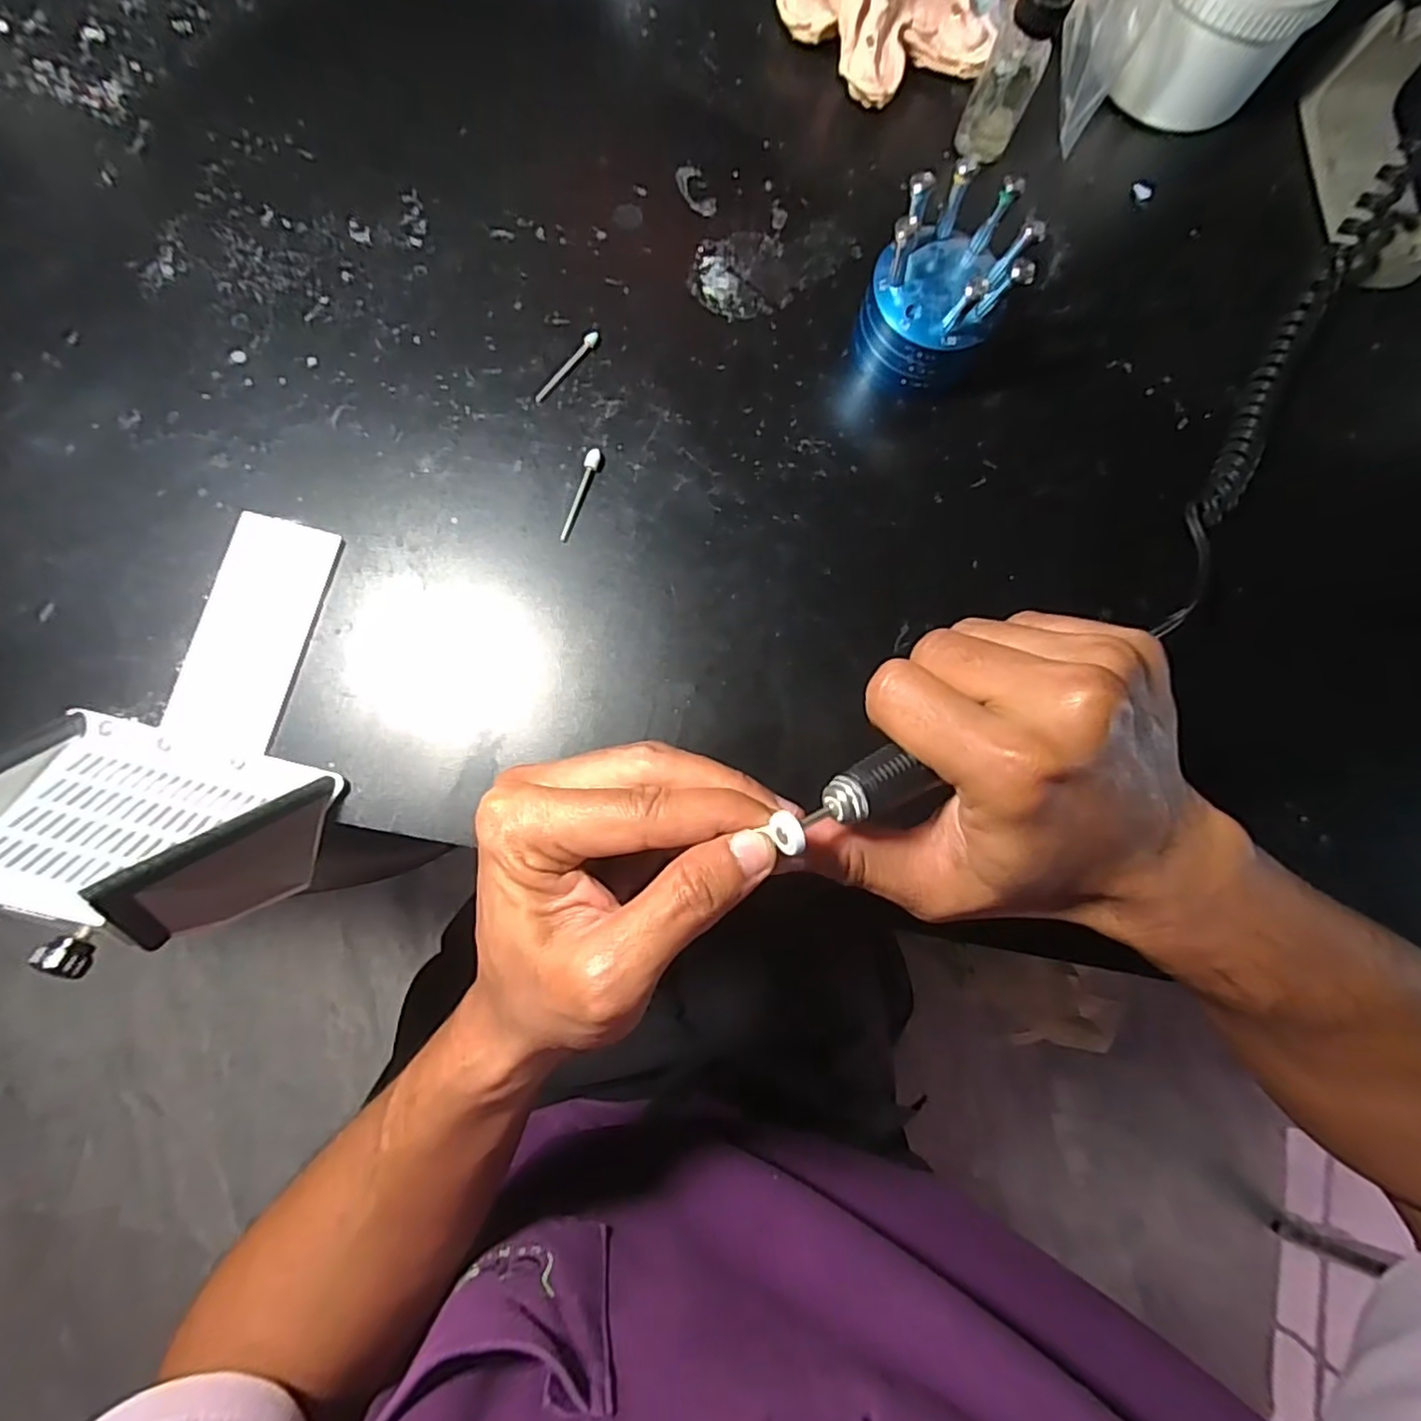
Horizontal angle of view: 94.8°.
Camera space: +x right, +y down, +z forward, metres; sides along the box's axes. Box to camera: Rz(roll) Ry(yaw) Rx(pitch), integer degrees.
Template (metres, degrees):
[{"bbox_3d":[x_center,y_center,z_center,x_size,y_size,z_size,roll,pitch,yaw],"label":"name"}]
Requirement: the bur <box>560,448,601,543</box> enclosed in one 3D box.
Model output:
[{"bbox_3d":[-0.059,-0.098,0.297,0.006,0.005,0.044,16,81,-2],"label":"bur"}]

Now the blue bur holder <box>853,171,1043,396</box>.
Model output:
[{"bbox_3d":[0.100,-0.180,0.287,0.058,0.067,0.054,1,82,-4],"label":"blue bur holder"}]

